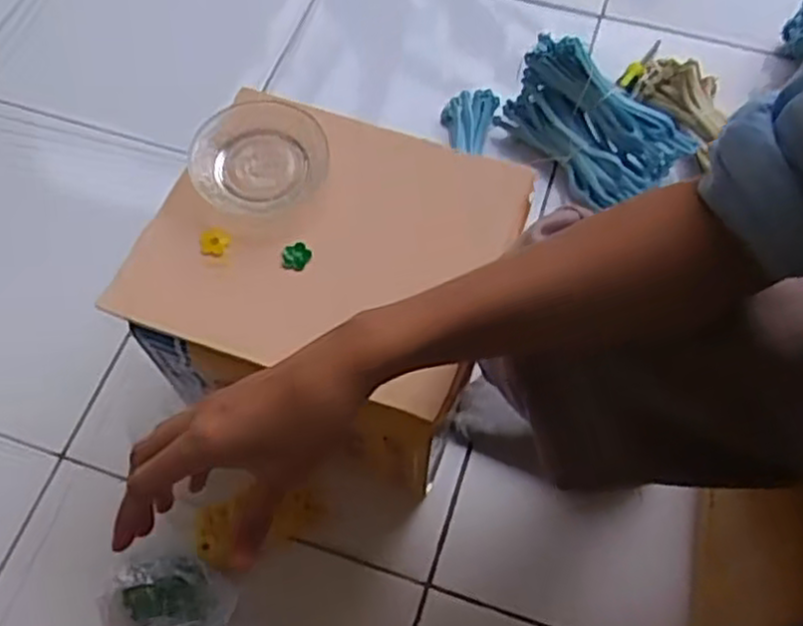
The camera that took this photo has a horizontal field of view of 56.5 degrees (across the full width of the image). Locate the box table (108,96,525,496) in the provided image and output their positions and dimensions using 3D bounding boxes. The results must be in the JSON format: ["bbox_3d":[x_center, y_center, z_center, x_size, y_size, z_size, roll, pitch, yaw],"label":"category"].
[{"bbox_3d":[-0.062,-0.010,0.698,0.266,0.254,0.250,20,66,11],"label":"box table"}]

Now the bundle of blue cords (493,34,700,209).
[{"bbox_3d":[0.228,-0.230,0.881,0.214,0.096,0.123,39,71,18],"label":"bundle of blue cords"}]

